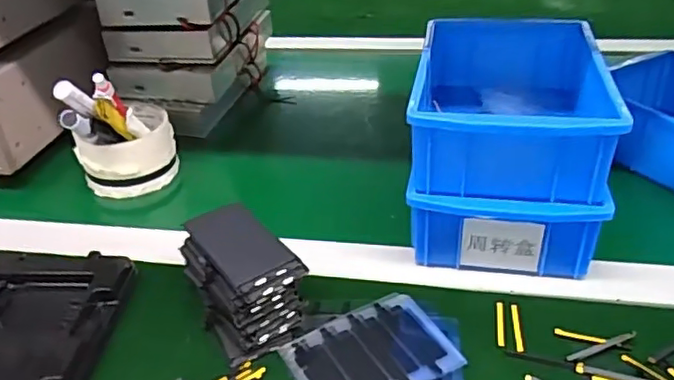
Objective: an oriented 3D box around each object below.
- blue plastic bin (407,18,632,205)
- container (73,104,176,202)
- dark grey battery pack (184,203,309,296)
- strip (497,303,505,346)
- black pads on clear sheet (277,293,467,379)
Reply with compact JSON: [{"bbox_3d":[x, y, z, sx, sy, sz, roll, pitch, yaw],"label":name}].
[{"bbox_3d":[0.130,-0.069,0.463,0.127,0.060,0.201,4,35,12],"label":"blue plastic bin"},{"bbox_3d":[-0.193,-0.038,0.570,0.082,0.064,0.090,-2,34,1],"label":"container"},{"bbox_3d":[-0.062,0.037,0.397,0.044,0.005,0.088,-25,39,-27],"label":"dark grey battery pack"},{"bbox_3d":[0.107,0.086,0.397,0.005,0.004,0.039,5,34,11],"label":"strip"},{"bbox_3d":[0.021,0.103,0.383,0.094,0.006,0.071,-18,37,-21],"label":"black pads on clear sheet"}]

